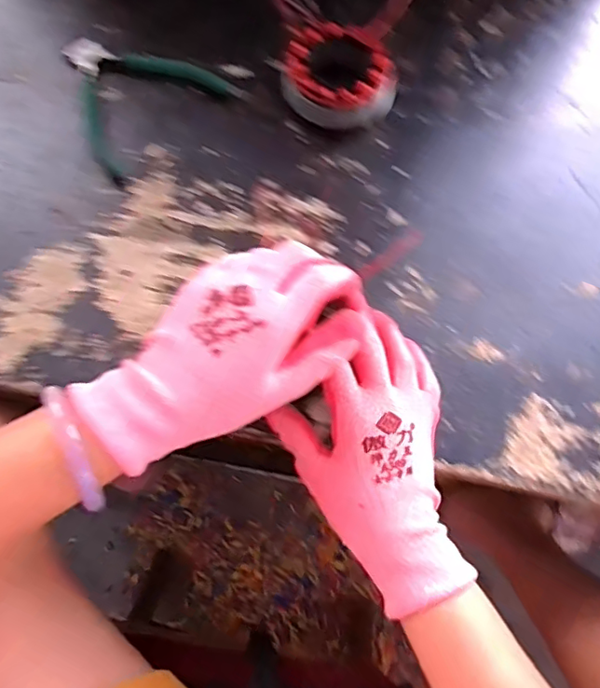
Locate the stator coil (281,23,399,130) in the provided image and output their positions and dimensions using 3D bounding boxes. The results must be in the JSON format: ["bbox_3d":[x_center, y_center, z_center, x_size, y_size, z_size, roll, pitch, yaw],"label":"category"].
[{"bbox_3d":[0.035,-0.224,0.479,0.094,0.042,0.090,1,72,-2],"label":"stator coil"}]

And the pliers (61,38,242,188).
[{"bbox_3d":[-0.136,-0.225,0.484,0.137,0.021,0.133,-33,76,-12],"label":"pliers"}]

